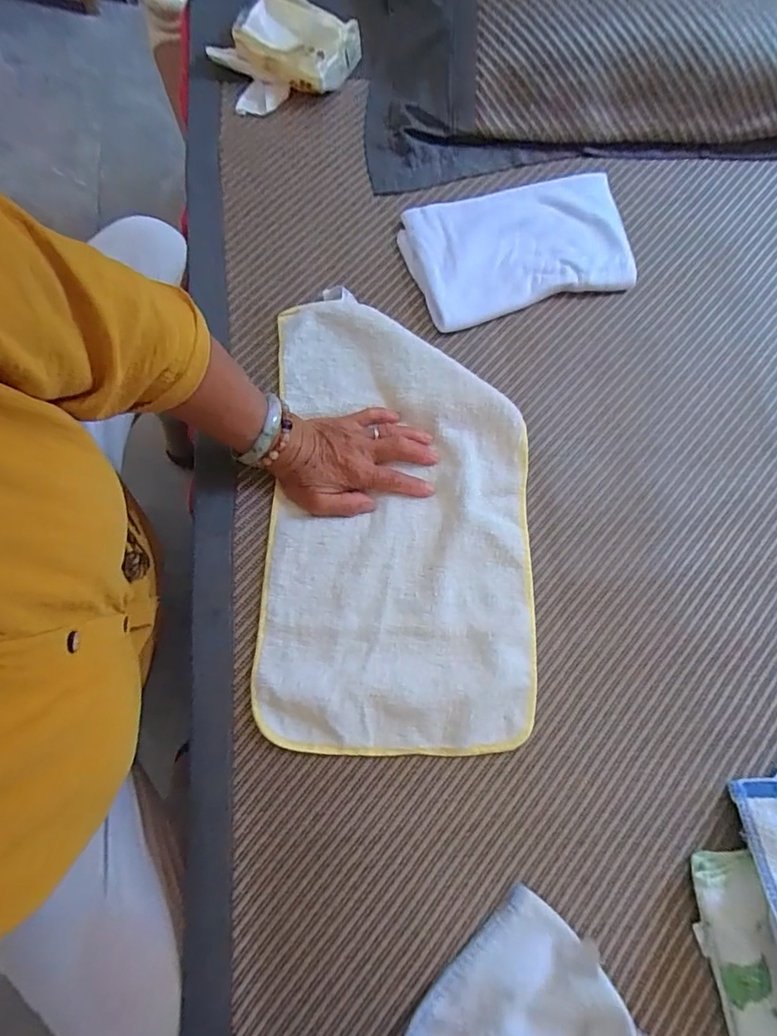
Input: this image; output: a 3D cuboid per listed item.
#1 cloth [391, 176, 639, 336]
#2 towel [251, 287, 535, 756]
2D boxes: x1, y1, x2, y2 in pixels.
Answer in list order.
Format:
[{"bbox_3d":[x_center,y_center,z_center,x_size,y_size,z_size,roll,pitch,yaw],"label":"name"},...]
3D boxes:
[{"bbox_3d":[0.147,-0.305,0.576,0.248,0.017,0.149,-15,75,-6],"label":"cloth"},{"bbox_3d":[0.010,-0.007,0.506,0.248,0.022,0.433,1,74,-1],"label":"towel"}]

